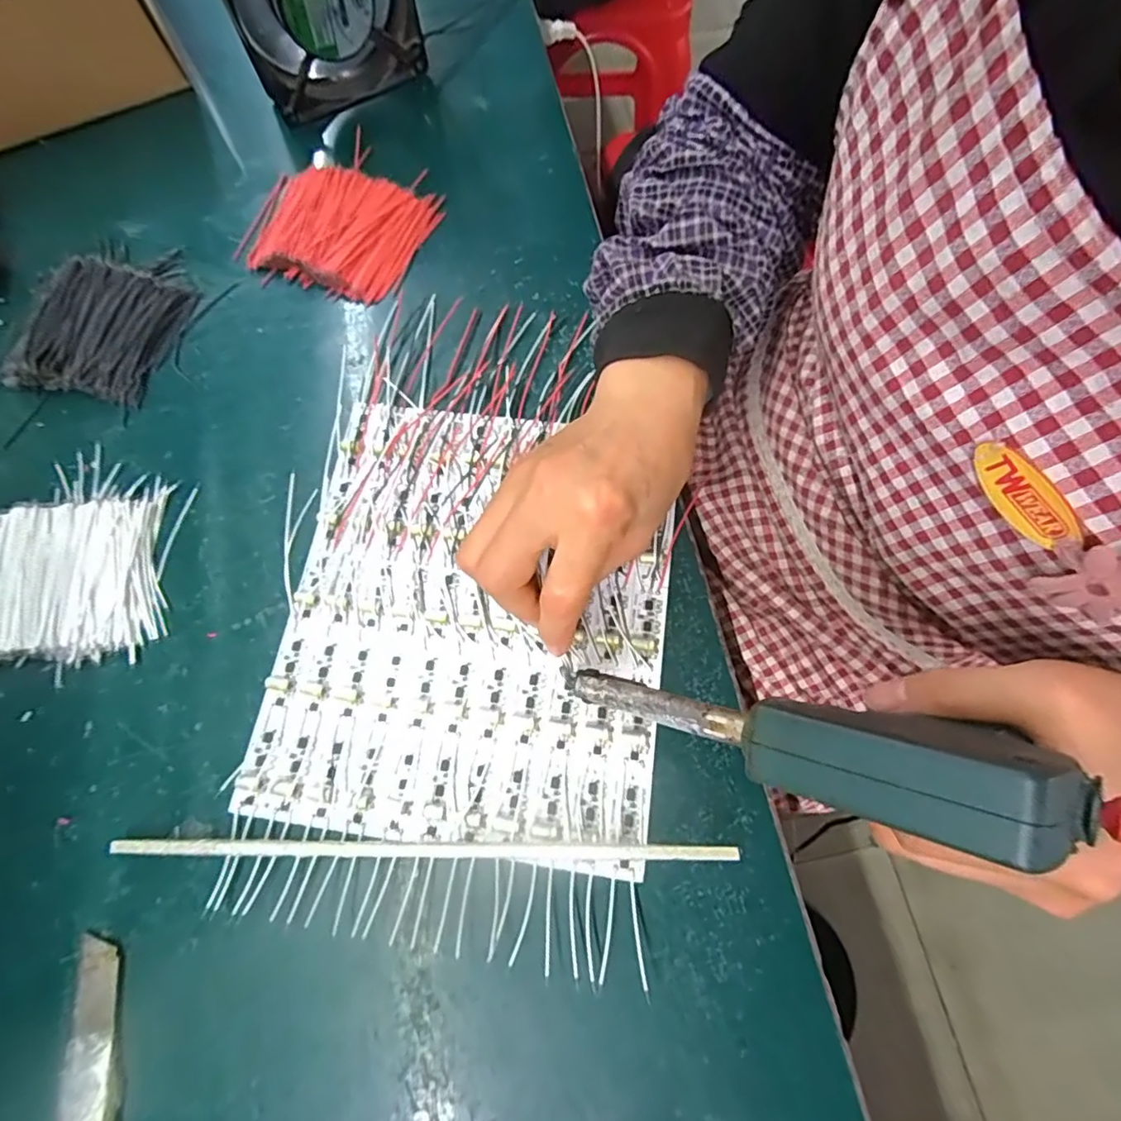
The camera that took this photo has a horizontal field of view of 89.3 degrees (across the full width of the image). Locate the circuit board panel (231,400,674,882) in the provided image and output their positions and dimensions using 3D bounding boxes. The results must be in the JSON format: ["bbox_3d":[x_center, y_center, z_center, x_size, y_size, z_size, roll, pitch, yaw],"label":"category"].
[{"bbox_3d":[-0.043,0.022,0.298,0.192,0.010,0.228,8,70,4],"label":"circuit board panel"}]

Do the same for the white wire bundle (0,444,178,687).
[{"bbox_3d":[-0.281,0.000,0.309,0.123,0.016,0.117,-9,70,-2],"label":"white wire bundle"}]

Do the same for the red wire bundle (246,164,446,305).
[{"bbox_3d":[-0.150,-0.229,0.387,0.113,0.015,0.096,20,72,8],"label":"red wire bundle"}]

